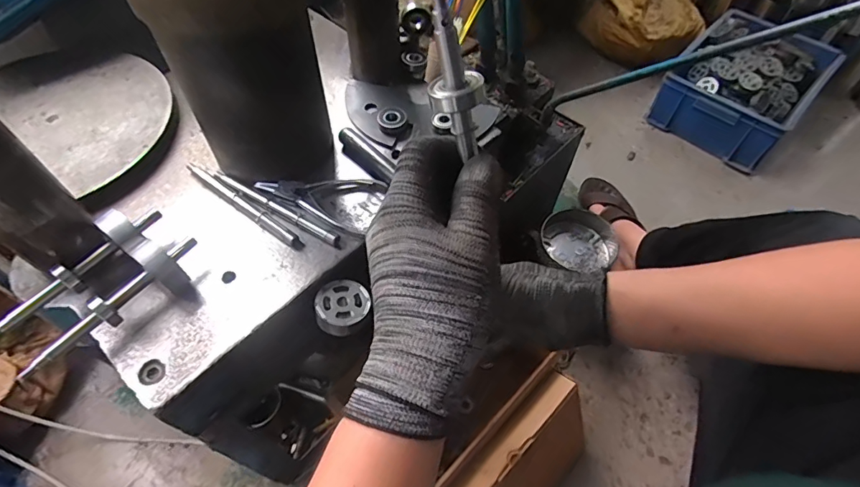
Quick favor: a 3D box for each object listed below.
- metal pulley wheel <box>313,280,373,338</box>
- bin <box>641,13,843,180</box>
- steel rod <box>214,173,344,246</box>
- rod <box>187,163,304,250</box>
[{"bbox_3d":[-0.084,0.060,0.453,0.050,0.016,0.055,-8,57,-6],"label":"metal pulley wheel"},{"bbox_3d":[0.808,-0.419,1.203,0.305,0.179,0.416,39,64,22],"label":"bin"},{"bbox_3d":[-0.162,-0.039,0.486,0.166,0.009,0.013,27,60,16],"label":"steel rod"},{"bbox_3d":[-0.197,-0.042,0.488,0.168,0.010,0.013,32,62,18],"label":"rod"}]

